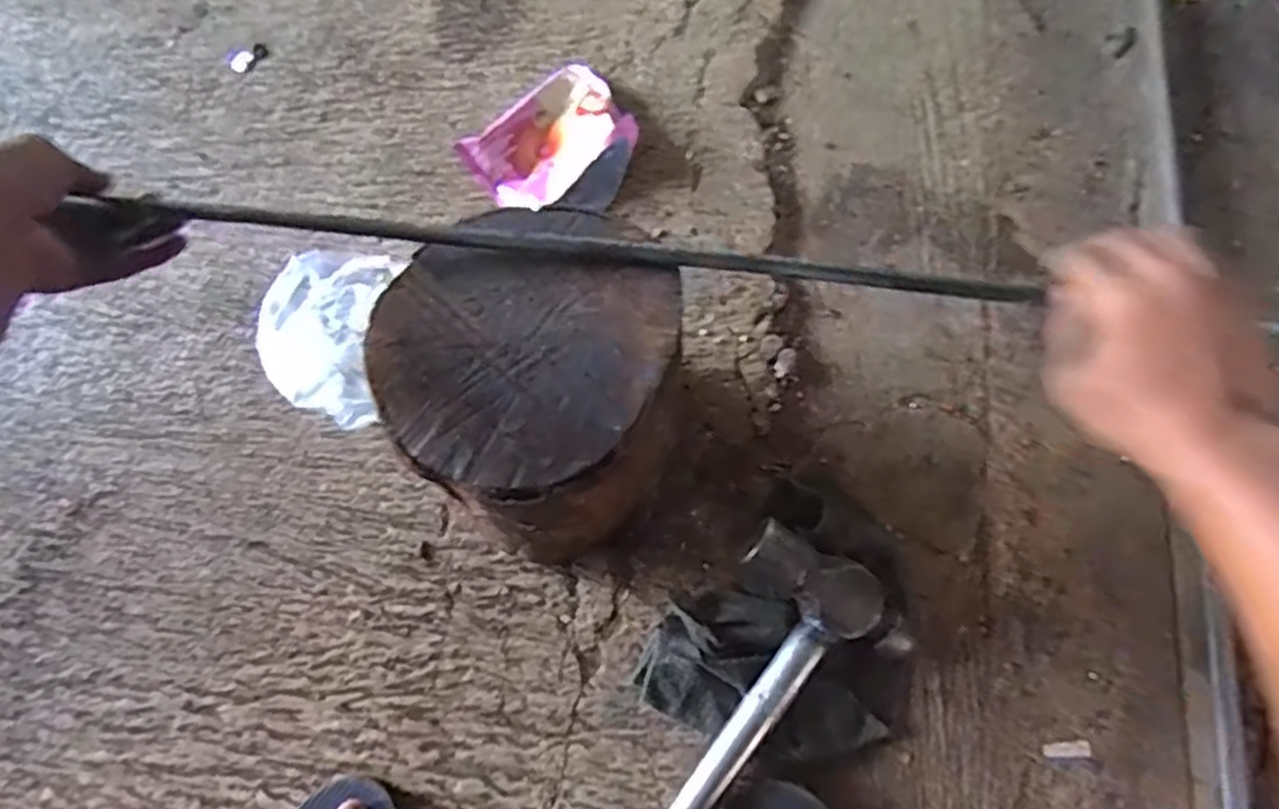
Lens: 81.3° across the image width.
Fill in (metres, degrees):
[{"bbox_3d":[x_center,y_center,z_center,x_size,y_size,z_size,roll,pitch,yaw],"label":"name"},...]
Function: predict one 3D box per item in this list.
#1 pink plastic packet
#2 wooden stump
[{"bbox_3d":[-0.075,-0.252,0.711,0.141,0.038,0.164,37,75,14],"label":"pink plastic packet"},{"bbox_3d":[-0.067,-0.010,0.523,0.179,0.178,0.184,-1,71,2],"label":"wooden stump"}]

